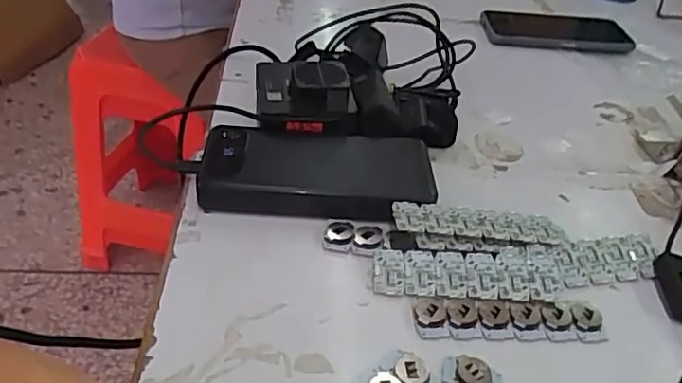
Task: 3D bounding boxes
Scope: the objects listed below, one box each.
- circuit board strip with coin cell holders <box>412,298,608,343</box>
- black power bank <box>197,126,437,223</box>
[{"bbox_3d":[0.095,0.071,0.333,0.107,0.006,0.026,3,38,-6],"label":"circuit board strip with coin cell holders"},{"bbox_3d":[-0.016,-0.012,0.407,0.151,0.026,0.071,5,38,-3],"label":"black power bank"}]

